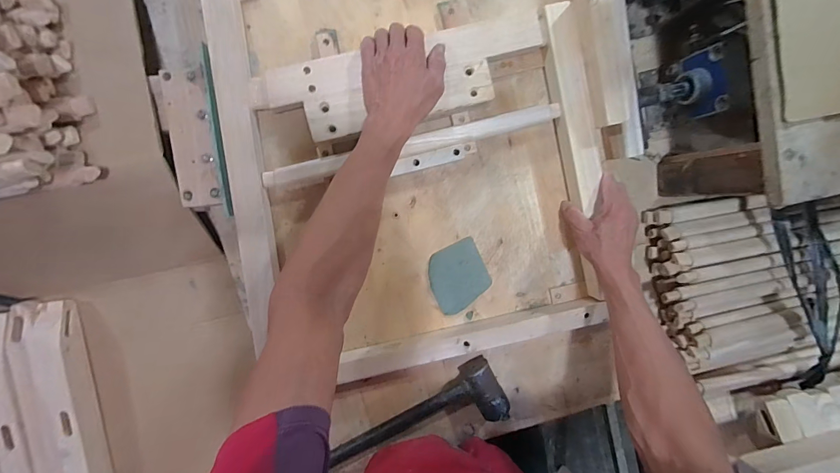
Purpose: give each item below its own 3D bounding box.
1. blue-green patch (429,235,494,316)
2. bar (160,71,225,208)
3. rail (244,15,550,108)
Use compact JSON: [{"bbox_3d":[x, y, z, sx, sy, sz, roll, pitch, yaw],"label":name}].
[{"bbox_3d":[0.060,0.063,0.565,0.090,0.007,0.098,-26,98,-3],"label":"blue-green patch"},{"bbox_3d":[-0.290,-0.123,0.466,0.051,0.019,0.165,-6,96,-5],"label":"bar"},{"bbox_3d":[-0.023,-0.234,0.488,0.406,0.017,0.051,-12,97,-3],"label":"rail"}]

